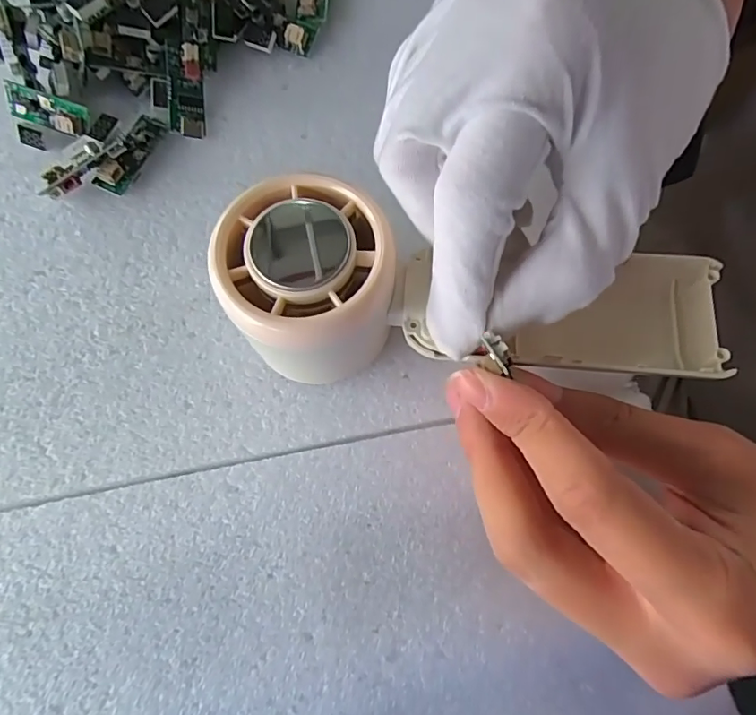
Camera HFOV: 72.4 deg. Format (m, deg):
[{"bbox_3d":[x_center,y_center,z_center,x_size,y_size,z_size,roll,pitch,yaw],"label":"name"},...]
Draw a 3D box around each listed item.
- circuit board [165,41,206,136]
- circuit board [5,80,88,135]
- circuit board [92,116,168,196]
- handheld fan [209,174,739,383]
[{"bbox_3d":[-0.081,-0.112,0.217,0.014,0.007,0.038,-4,94,-1],"label":"circuit board"},{"bbox_3d":[-0.139,-0.103,0.215,0.036,0.004,0.013,20,106,4],"label":"circuit board"},{"bbox_3d":[-0.102,-0.085,0.213,0.012,0.010,0.037,24,76,6],"label":"circuit board"},{"bbox_3d":[0.028,-0.015,0.177,0.159,0.057,0.059,8,74,-13],"label":"handheld fan"}]

